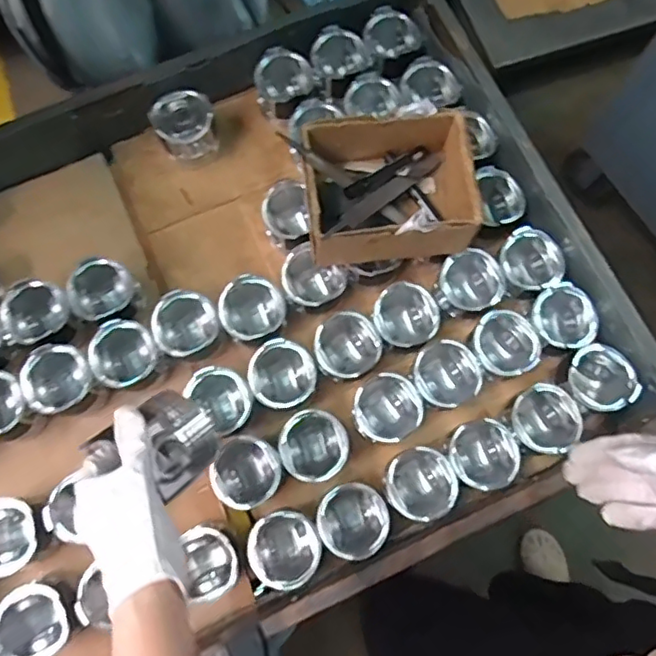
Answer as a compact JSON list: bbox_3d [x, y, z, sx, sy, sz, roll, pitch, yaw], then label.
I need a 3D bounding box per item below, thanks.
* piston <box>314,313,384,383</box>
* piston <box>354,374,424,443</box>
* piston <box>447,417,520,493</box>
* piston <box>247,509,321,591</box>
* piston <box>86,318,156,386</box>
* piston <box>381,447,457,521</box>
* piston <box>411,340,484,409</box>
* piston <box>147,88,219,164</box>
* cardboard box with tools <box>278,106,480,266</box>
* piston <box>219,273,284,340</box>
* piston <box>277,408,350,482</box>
[{"bbox_3d":[0.022,0.026,0.769,0.085,0.065,0.083,0,76,-1],"label":"piston"},{"bbox_3d":[0.075,0.105,0.756,0.082,0.064,0.080,0,76,-1],"label":"piston"},{"bbox_3d":[0.190,0.158,0.734,0.081,0.073,0.081,0,76,-1],"label":"piston"},{"bbox_3d":[-0.052,0.266,0.720,0.081,0.068,0.081,25,77,5],"label":"piston"},{"bbox_3d":[-0.258,0.040,0.764,0.079,0.086,0.083,0,76,-1],"label":"piston"},{"bbox_3d":[0.111,0.193,0.731,0.082,0.064,0.083,0,76,-1],"label":"piston"},{"bbox_3d":[0.150,0.063,0.766,0.082,0.067,0.081,-21,77,-6],"label":"piston"},{"bbox_3d":[-0.204,-0.287,0.852,0.083,0.075,0.079,0,76,-1],"label":"piston"},{"bbox_3d":[0.072,-0.167,0.741,0.199,0.111,0.153,-6,76,-3],"label":"cardboard box with tools"},{"bbox_3d":[-0.100,-0.022,0.782,0.080,0.076,0.074,0,76,-1],"label":"piston"},{"bbox_3d":[-0.018,0.146,0.730,0.080,0.079,0.082,0,76,-1],"label":"piston"}]

